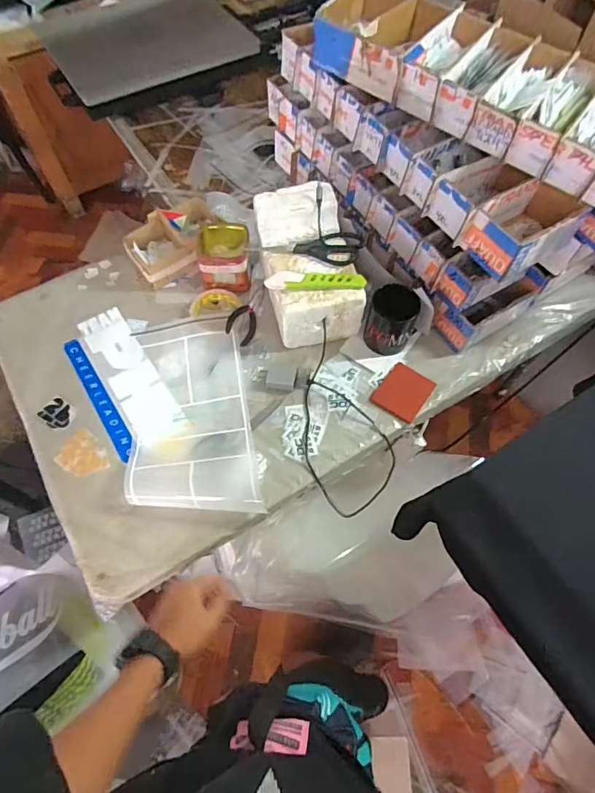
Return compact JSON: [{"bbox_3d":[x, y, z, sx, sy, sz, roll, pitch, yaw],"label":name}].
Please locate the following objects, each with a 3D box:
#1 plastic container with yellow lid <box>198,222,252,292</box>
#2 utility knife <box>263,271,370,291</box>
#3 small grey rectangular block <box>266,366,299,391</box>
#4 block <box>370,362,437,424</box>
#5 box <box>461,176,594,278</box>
[{"bbox_3d":[-0.139,-0.258,0.858,0.111,0.088,0.103,-1,63,-4],"label":"plastic container with yellow lid"},{"bbox_3d":[0.030,-0.186,0.738,0.157,0.020,0.025,-3,63,-5],"label":"utility knife"},{"bbox_3d":[-0.026,-0.031,0.782,0.050,0.020,0.042,5,63,-1],"label":"small grey rectangular block"},{"bbox_3d":[0.181,-0.007,0.783,0.079,0.004,0.095,35,66,14],"label":"block"},{"bbox_3d":[0.345,-0.257,0.703,0.176,0.071,0.097,-29,68,-17],"label":"box"}]

